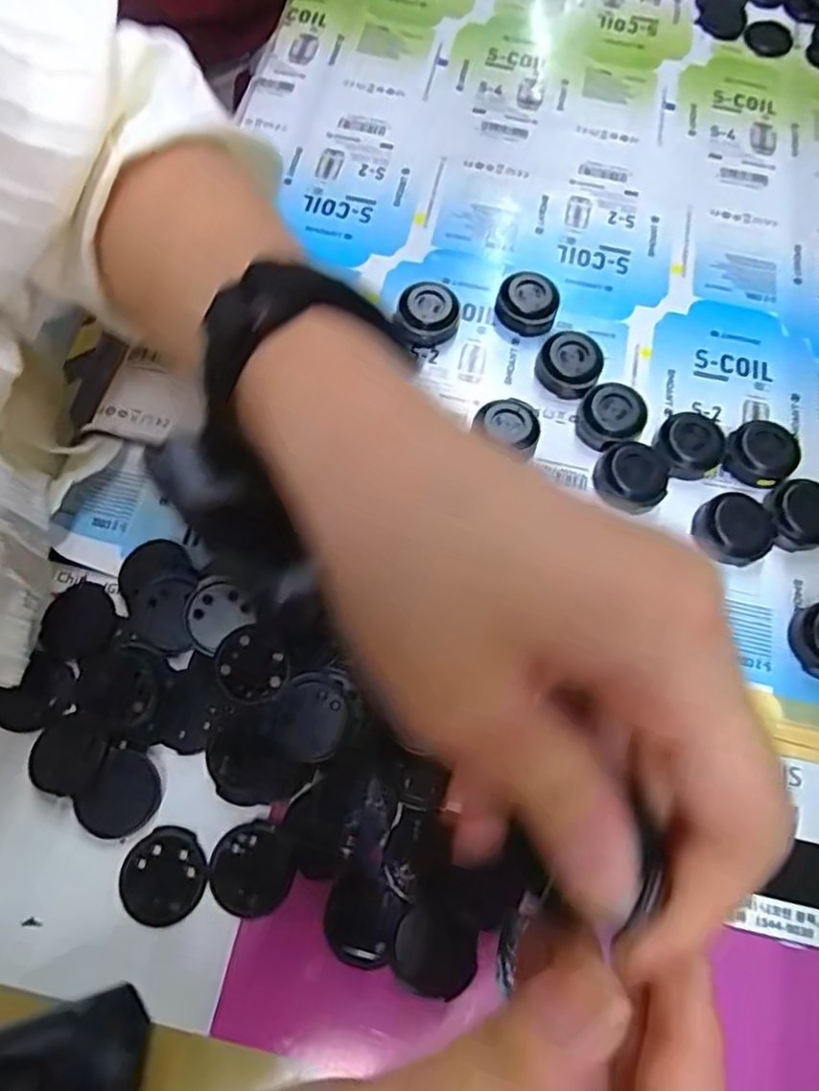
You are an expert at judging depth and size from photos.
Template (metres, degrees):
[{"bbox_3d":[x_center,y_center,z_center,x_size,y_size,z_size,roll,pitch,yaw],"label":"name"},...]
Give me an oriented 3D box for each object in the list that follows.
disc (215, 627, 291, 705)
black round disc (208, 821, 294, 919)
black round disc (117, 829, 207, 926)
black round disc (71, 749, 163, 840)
[{"bbox_3d":[-0.059,0.046,0.257,0.026,0.007,0.028,1,68,-2],"label":"disc"},{"bbox_3d":[-0.056,0.113,0.237,0.028,0.004,0.029,1,68,-2],"label":"black round disc"},{"bbox_3d":[-0.085,0.115,0.235,0.030,0.004,0.028,1,68,-2],"label":"black round disc"},{"bbox_3d":[-0.103,0.090,0.244,0.025,0.005,0.028,32,70,10],"label":"black round disc"}]

